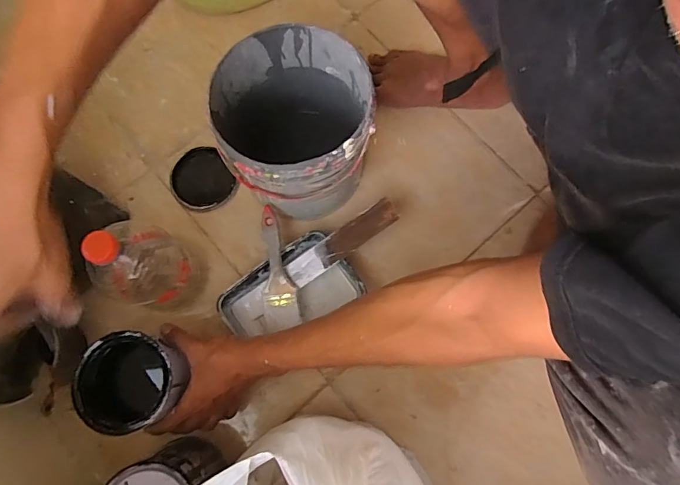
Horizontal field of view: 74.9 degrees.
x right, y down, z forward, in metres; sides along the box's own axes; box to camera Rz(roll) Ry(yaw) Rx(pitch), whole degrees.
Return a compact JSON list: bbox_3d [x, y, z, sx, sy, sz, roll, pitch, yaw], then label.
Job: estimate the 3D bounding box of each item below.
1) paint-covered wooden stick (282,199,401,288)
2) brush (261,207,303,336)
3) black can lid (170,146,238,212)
[{"bbox_3d":[0.002,0.000,0.578,0.160,0.009,0.035,-35,79,8],"label":"paint-covered wooden stick"},{"bbox_3d":[-0.084,0.034,0.581,0.045,0.022,0.156,-8,96,-2],"label":"brush"},{"bbox_3d":[-0.203,-0.091,0.653,0.084,0.014,0.094,-34,79,-7],"label":"black can lid"}]

